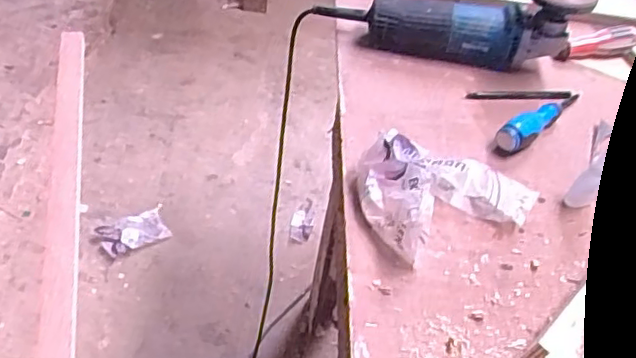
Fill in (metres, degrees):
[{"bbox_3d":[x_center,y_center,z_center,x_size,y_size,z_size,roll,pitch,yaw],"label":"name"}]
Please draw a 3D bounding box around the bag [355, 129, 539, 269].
[{"bbox_3d":[0.115,0.018,0.628,0.165,0.050,0.146,29,50,18],"label":"bag"}]

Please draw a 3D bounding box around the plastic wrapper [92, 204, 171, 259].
[{"bbox_3d":[-0.463,0.134,1.621,0.165,0.021,0.098,-21,53,-25],"label":"plastic wrapper"}]

